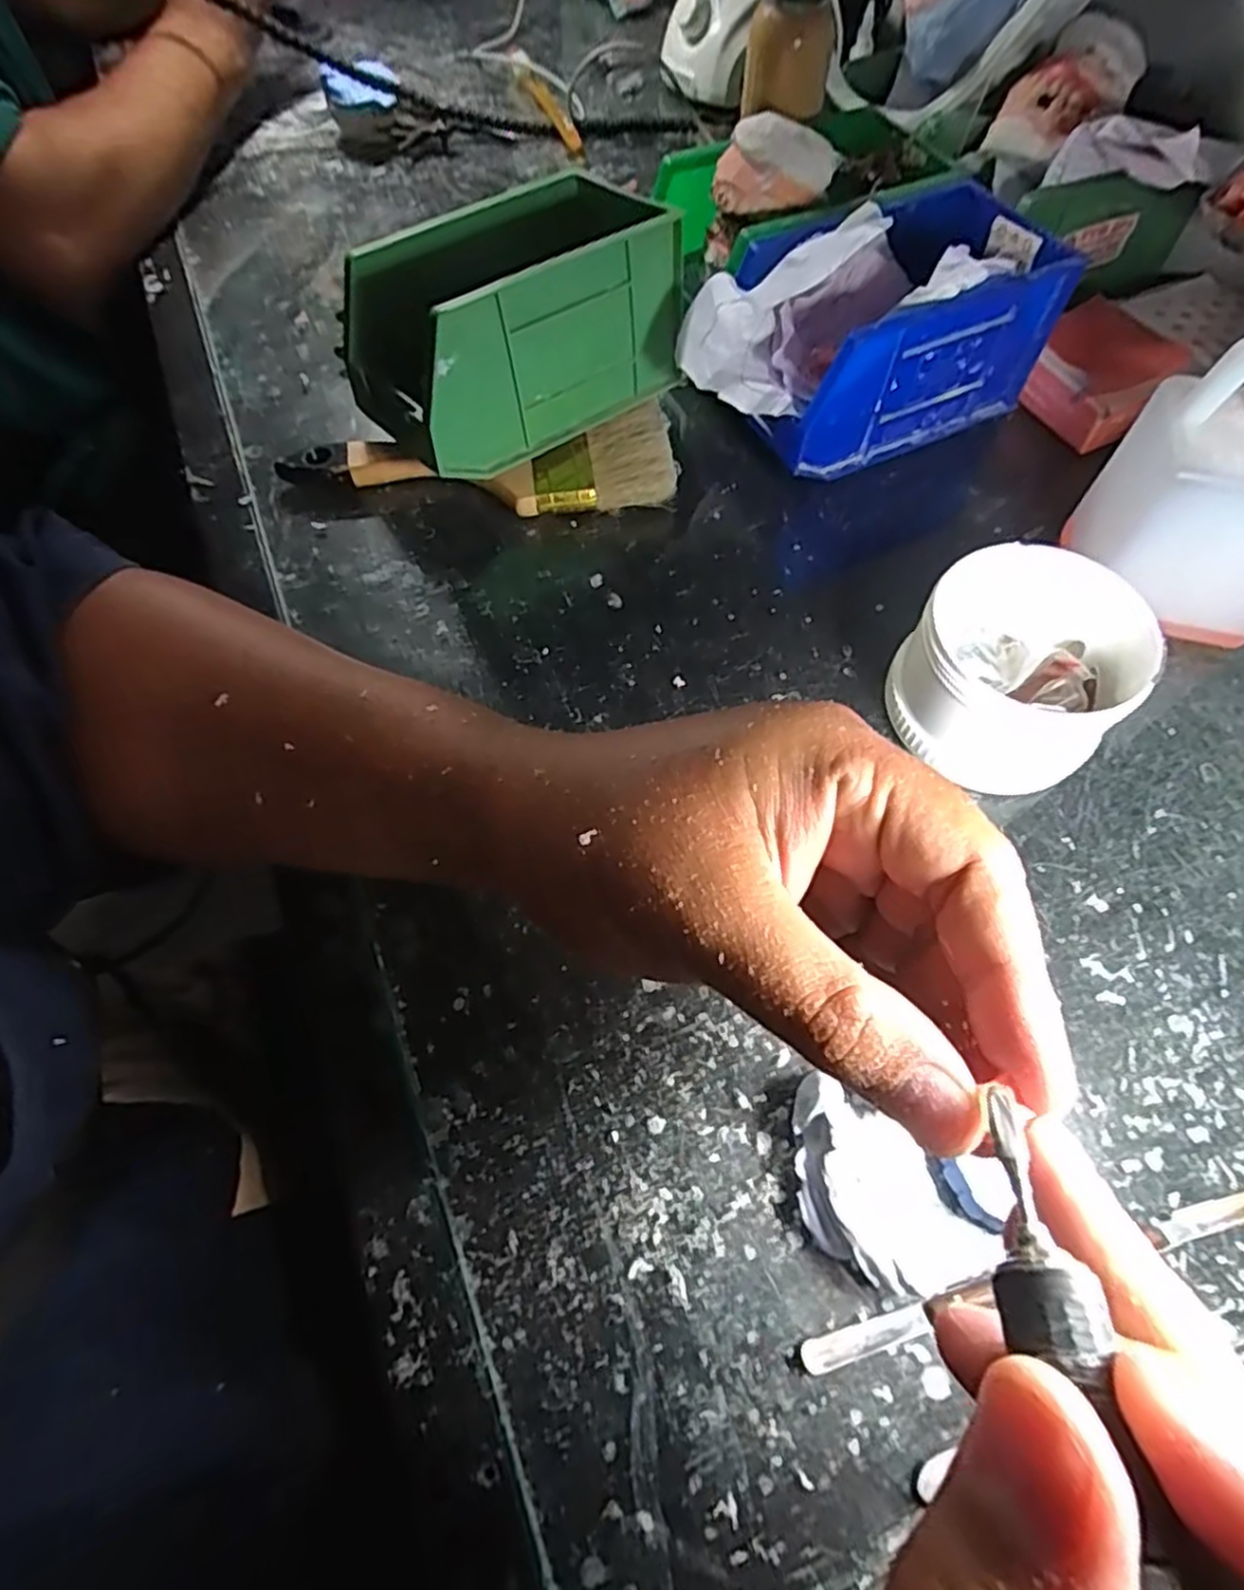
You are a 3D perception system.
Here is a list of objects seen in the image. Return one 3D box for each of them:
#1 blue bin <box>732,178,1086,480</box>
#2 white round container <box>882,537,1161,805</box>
[{"bbox_3d":[0.135,-0.257,0.421,0.201,0.090,0.099,-24,65,-11],"label":"blue bin"},{"bbox_3d":[0.173,-0.053,0.330,0.090,0.063,0.099,30,67,15],"label":"white round container"}]

